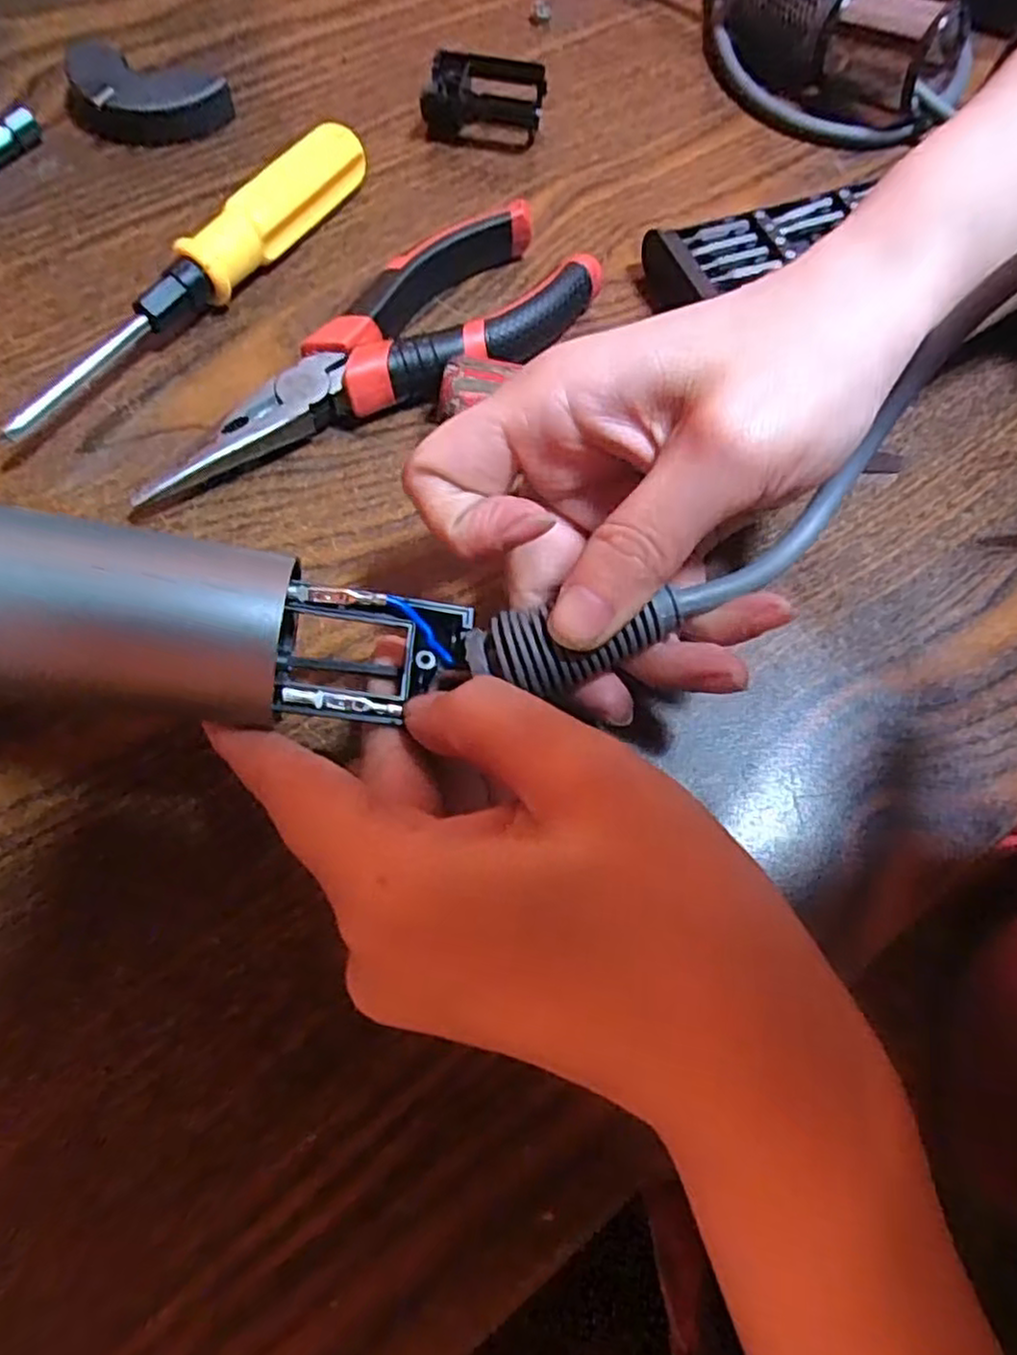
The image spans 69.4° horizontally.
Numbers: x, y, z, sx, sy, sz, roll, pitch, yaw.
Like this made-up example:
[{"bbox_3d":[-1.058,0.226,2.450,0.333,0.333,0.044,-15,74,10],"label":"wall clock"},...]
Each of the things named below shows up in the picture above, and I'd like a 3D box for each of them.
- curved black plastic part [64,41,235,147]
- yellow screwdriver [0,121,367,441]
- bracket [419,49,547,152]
[{"bbox_3d":[-0.133,-0.215,0.270,0.056,0.015,0.040,-18,69,-10],"label":"curved black plastic part"},{"bbox_3d":[-0.101,-0.131,0.235,0.024,0.023,0.148,38,70,12],"label":"yellow screwdriver"},{"bbox_3d":[-0.009,-0.219,0.278,0.043,0.016,0.029,8,67,0],"label":"bracket"}]

